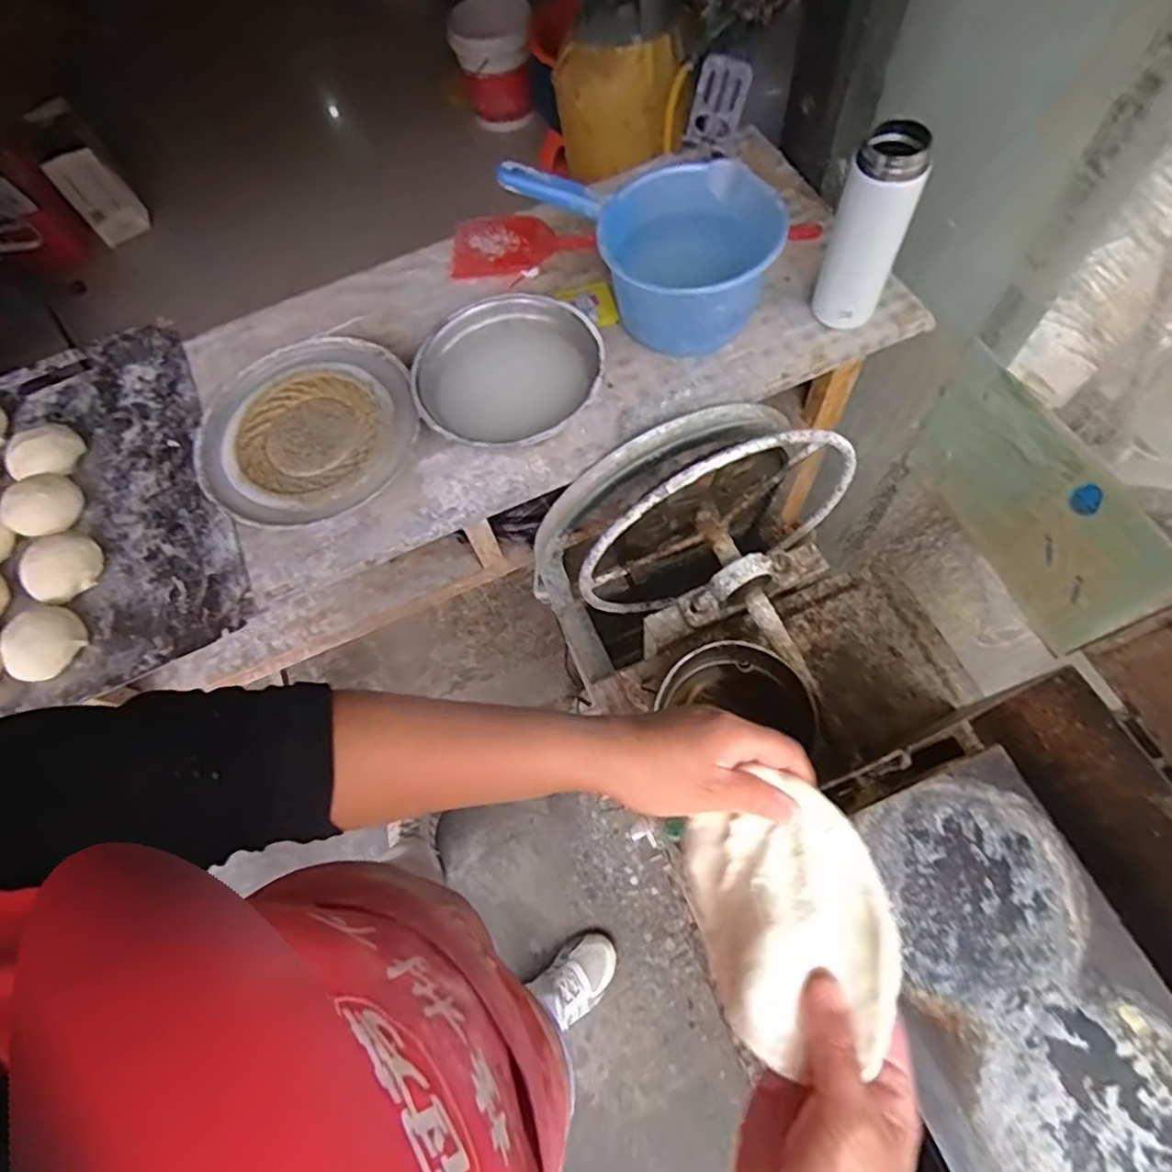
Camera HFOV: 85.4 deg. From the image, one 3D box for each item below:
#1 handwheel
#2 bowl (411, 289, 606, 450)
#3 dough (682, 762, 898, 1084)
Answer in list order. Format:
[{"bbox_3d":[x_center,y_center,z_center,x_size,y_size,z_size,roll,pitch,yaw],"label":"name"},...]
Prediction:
[{"bbox_3d":[0.132,-0.050,0.636,0.295,0.281,0.068,-26,68,-8],"label":"handwheel"},{"bbox_3d":[-0.075,-0.220,0.655,0.182,0.055,0.182,-1,66,3],"label":"bowl"},{"bbox_3d":[0.110,0.176,0.347,0.090,0.047,0.130,-11,67,-2],"label":"dough"}]

